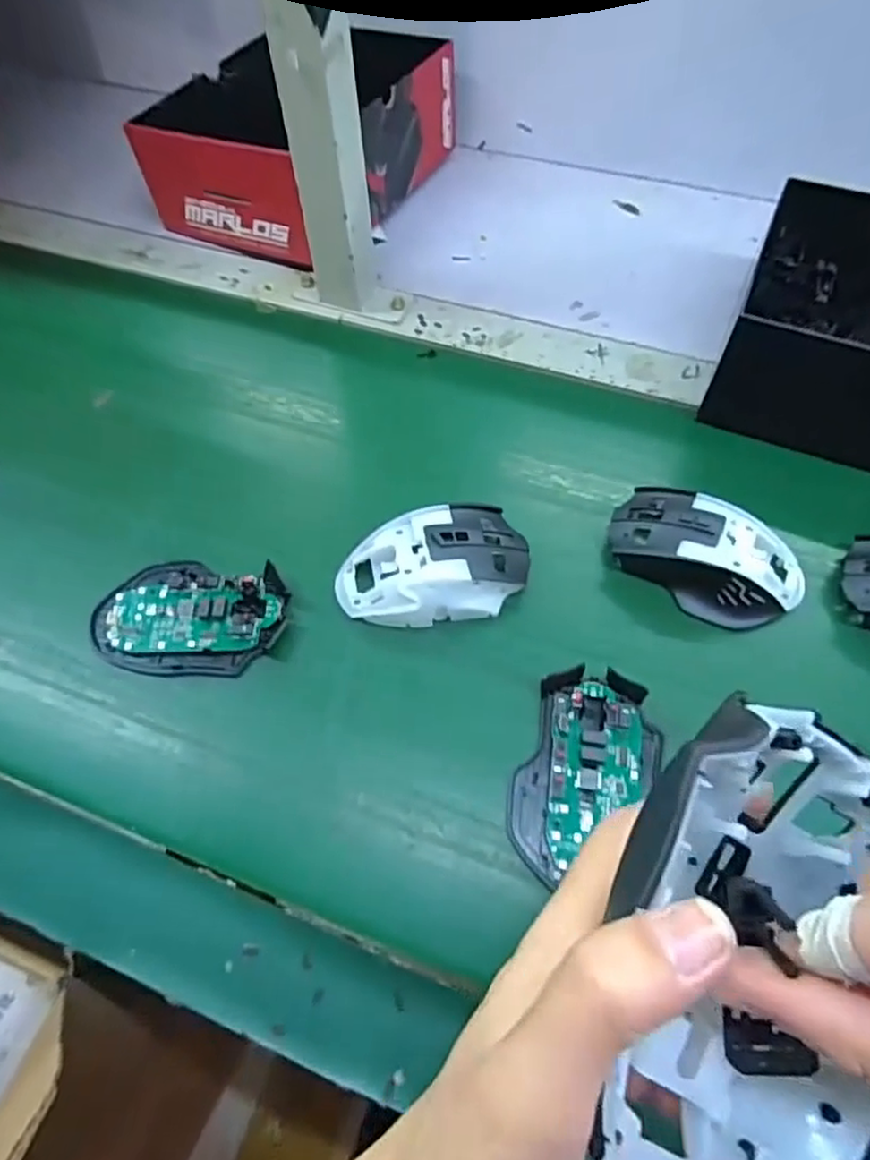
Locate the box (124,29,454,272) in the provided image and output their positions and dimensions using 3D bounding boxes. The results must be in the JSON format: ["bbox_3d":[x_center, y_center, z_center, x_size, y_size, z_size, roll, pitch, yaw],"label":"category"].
[{"bbox_3d":[-0.128,-0.402,0.613,0.216,0.102,0.231,19,61,13],"label":"box"}]

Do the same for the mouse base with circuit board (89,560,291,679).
[{"bbox_3d":[-0.146,0.020,0.401,0.113,0.017,0.073,1,58,3],"label":"mouse base with circuit board"}]

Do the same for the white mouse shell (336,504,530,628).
[{"bbox_3d":[-0.001,-0.008,0.406,0.113,0.040,0.065,-14,59,-7],"label":"white mouse shell"}]

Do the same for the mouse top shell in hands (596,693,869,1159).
[{"bbox_3d":[0.075,0.083,0.157,0.063,0.048,0.117,15,60,11],"label":"mouse top shell in hands"}]

